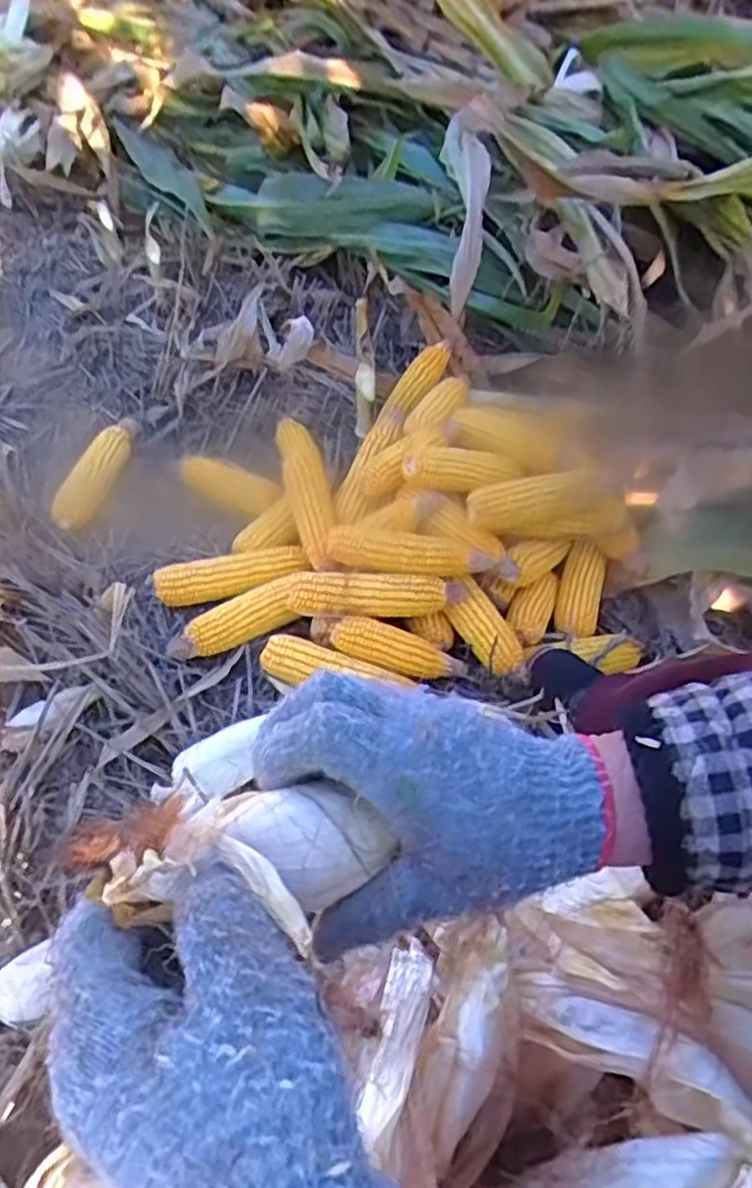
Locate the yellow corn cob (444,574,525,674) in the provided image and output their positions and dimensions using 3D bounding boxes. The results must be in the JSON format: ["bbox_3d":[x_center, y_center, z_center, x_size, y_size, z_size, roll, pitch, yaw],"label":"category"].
[{"bbox_3d":[0.140,0.048,0.941,0.067,0.049,0.133,-26,51,-18],"label":"yellow corn cob"}]

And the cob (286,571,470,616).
[{"bbox_3d":[0.000,0.001,0.946,0.225,0.052,0.054,-2,48,3],"label":"cob"}]

